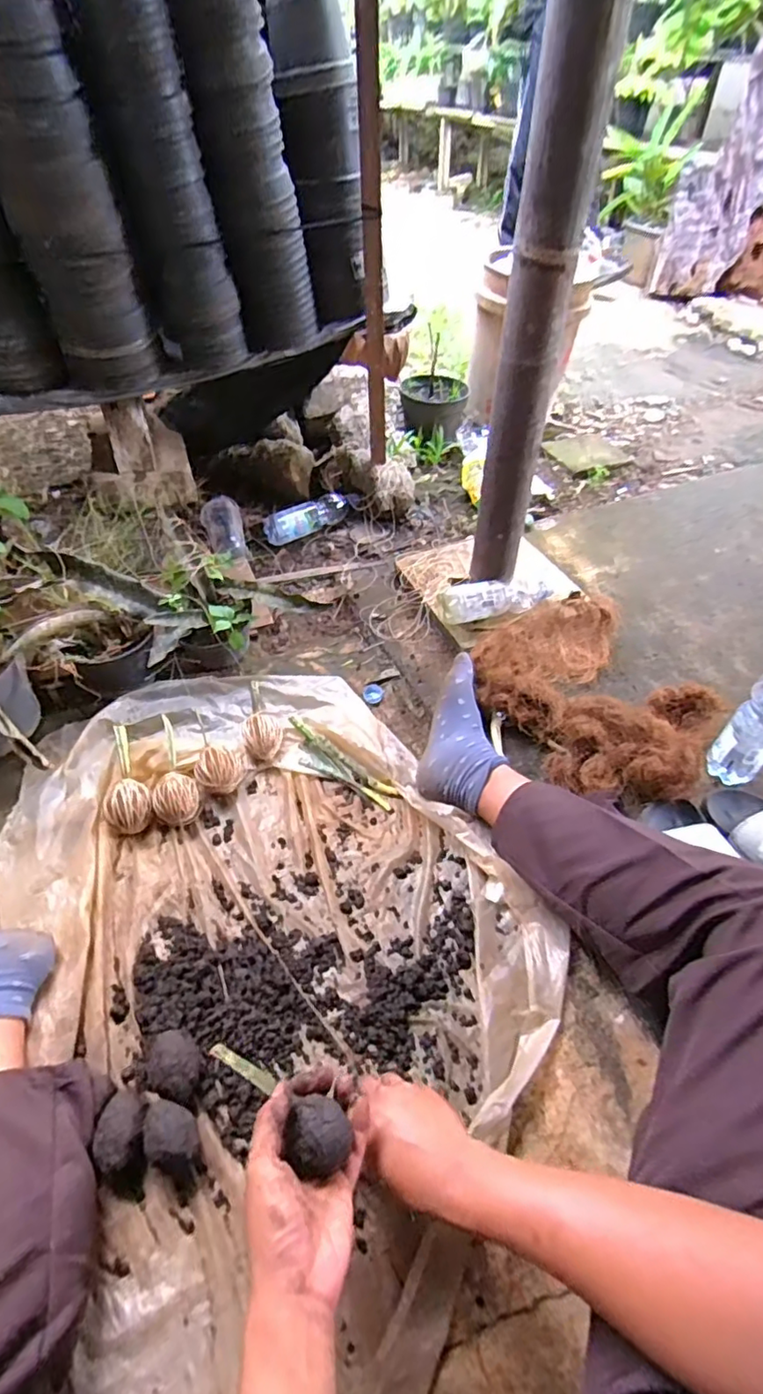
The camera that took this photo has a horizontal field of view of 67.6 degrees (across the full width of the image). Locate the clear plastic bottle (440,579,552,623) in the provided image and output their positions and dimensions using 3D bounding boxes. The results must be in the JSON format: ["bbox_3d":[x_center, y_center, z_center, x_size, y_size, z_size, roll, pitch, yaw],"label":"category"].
[{"bbox_3d":[0.208,-0.181,1.030,0.227,0.051,0.058,-12,49,-28],"label":"clear plastic bottle"}]

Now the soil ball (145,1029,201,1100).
[{"bbox_3d":[-0.207,0.372,0.575,0.052,0.048,0.053,0,49,0],"label":"soil ball"}]

